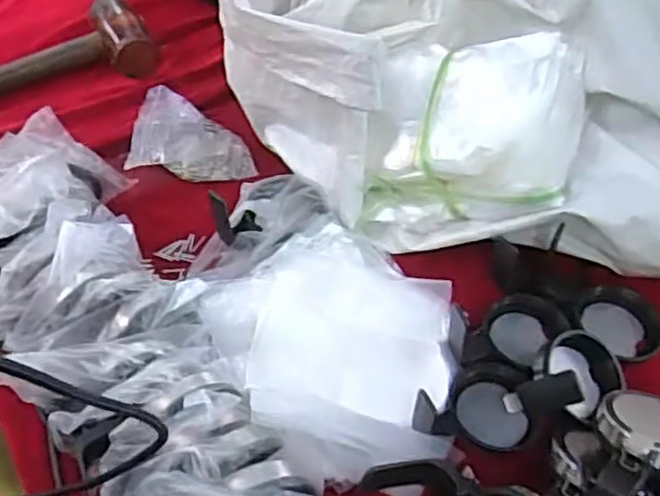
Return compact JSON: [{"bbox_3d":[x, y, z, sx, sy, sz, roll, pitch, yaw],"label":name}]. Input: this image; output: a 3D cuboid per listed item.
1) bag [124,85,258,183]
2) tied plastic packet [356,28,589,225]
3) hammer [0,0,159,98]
[{"bbox_3d":[-0.142,-0.119,0.725,0.125,0.025,0.114,0,52,0],"label":"bag"},{"bbox_3d":[0.125,-0.113,0.627,0.181,0.080,0.190,1,62,23],"label":"tied plastic packet"},{"bbox_3d":[-0.346,-0.204,0.776,0.293,0.047,0.098,-19,54,-14],"label":"hammer"}]

